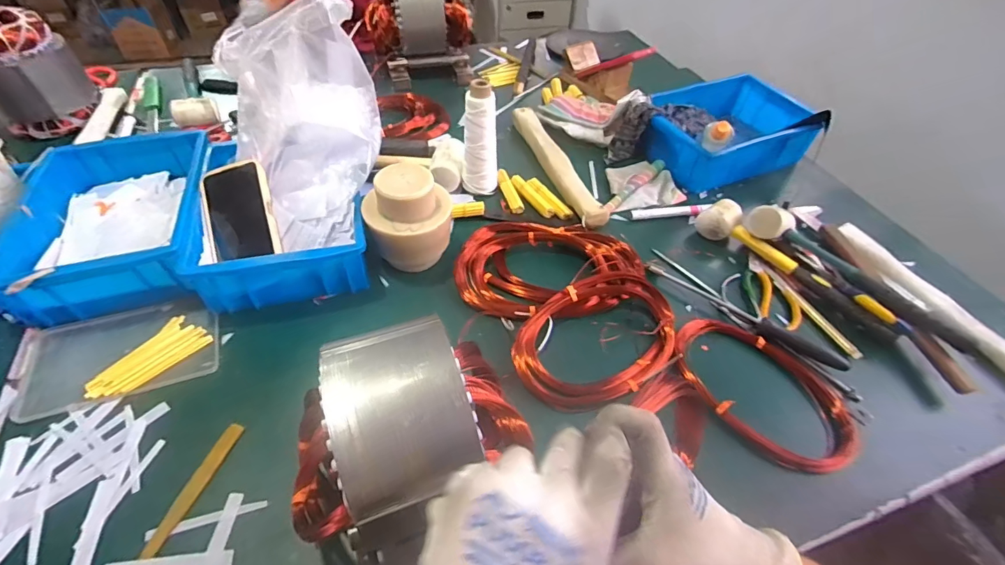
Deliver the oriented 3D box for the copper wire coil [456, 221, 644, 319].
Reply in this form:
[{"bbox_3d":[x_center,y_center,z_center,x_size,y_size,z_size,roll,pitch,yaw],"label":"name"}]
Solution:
[{"bbox_3d":[0.065,-0.027,0.602,0.252,0.033,0.147,-1,50,-7],"label":"copper wire coil"}]

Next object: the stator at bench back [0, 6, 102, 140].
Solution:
[{"bbox_3d":[-0.802,-0.352,0.751,0.152,0.163,0.124,-32,58,-28],"label":"stator at bench back"}]

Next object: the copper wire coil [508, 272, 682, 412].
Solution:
[{"bbox_3d":[0.120,0.062,0.538,0.227,0.028,0.149,-29,58,-27],"label":"copper wire coil"}]

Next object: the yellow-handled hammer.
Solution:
[{"bbox_3d":[0.407,-0.023,0.623,0.046,0.043,0.286,-32,58,-27],"label":"yellow-handled hammer"}]

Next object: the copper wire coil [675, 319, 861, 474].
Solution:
[{"bbox_3d":[0.299,0.118,0.513,0.203,0.031,0.144,35,55,24],"label":"copper wire coil"}]

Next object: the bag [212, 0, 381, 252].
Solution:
[{"bbox_3d":[-0.248,-0.196,0.539,0.183,0.206,0.224,-8,50,-11],"label":"bag"}]

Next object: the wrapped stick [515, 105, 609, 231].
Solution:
[{"bbox_3d":[0.093,-0.212,0.767,0.041,0.023,0.337,-12,51,-14],"label":"wrapped stick"}]

